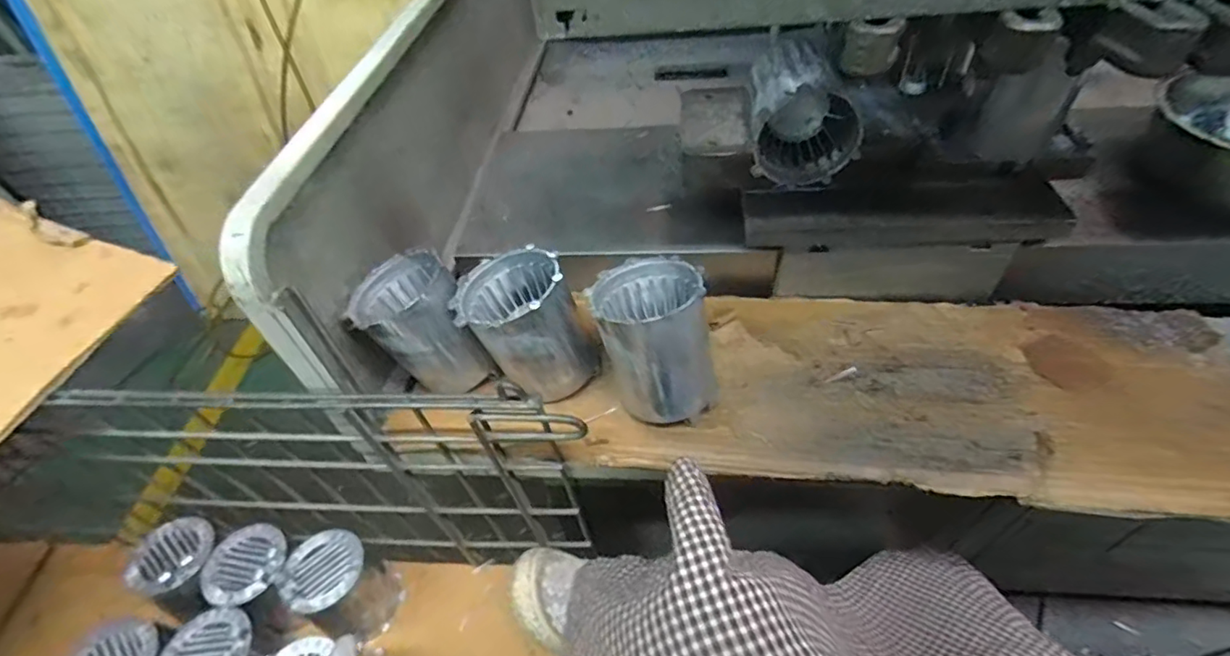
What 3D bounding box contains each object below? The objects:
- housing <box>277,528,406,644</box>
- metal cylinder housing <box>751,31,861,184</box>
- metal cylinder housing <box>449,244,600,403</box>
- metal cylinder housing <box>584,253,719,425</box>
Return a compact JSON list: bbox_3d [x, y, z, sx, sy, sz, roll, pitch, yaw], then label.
[{"bbox_3d":[-0.313,0.302,0.654,0.094,0.115,0.090,-3,49,3],"label":"housing"},{"bbox_3d":[0.175,-0.200,0.532,0.096,0.097,0.090,0,49,6],"label":"metal cylinder housing"},{"bbox_3d":[-0.082,0.001,0.508,0.096,0.103,0.108,-36,54,-23],"label":"metal cylinder housing"},{"bbox_3d":[0.033,0.010,0.487,0.096,0.115,0.111,-12,49,-5],"label":"metal cylinder housing"}]

